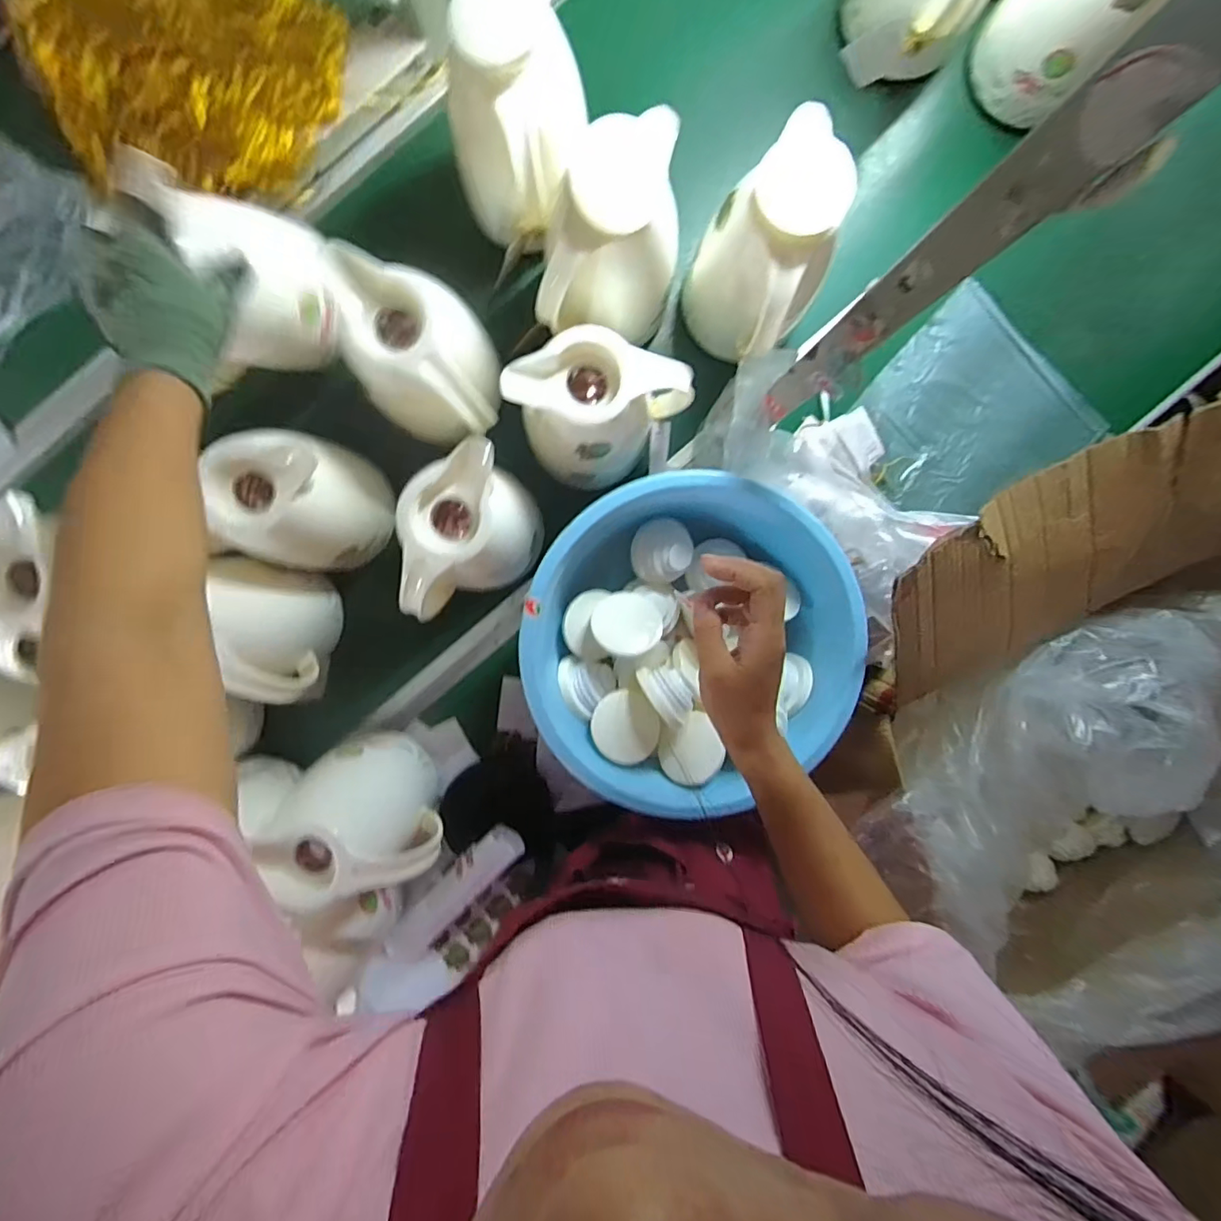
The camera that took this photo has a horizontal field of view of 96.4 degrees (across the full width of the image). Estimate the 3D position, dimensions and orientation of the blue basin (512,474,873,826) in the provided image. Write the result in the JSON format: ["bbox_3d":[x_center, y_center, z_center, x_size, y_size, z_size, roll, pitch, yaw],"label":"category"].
[{"bbox_3d":[0.086,0.028,0.629,0.352,0.114,0.339,0,94,-2],"label":"blue basin"}]

